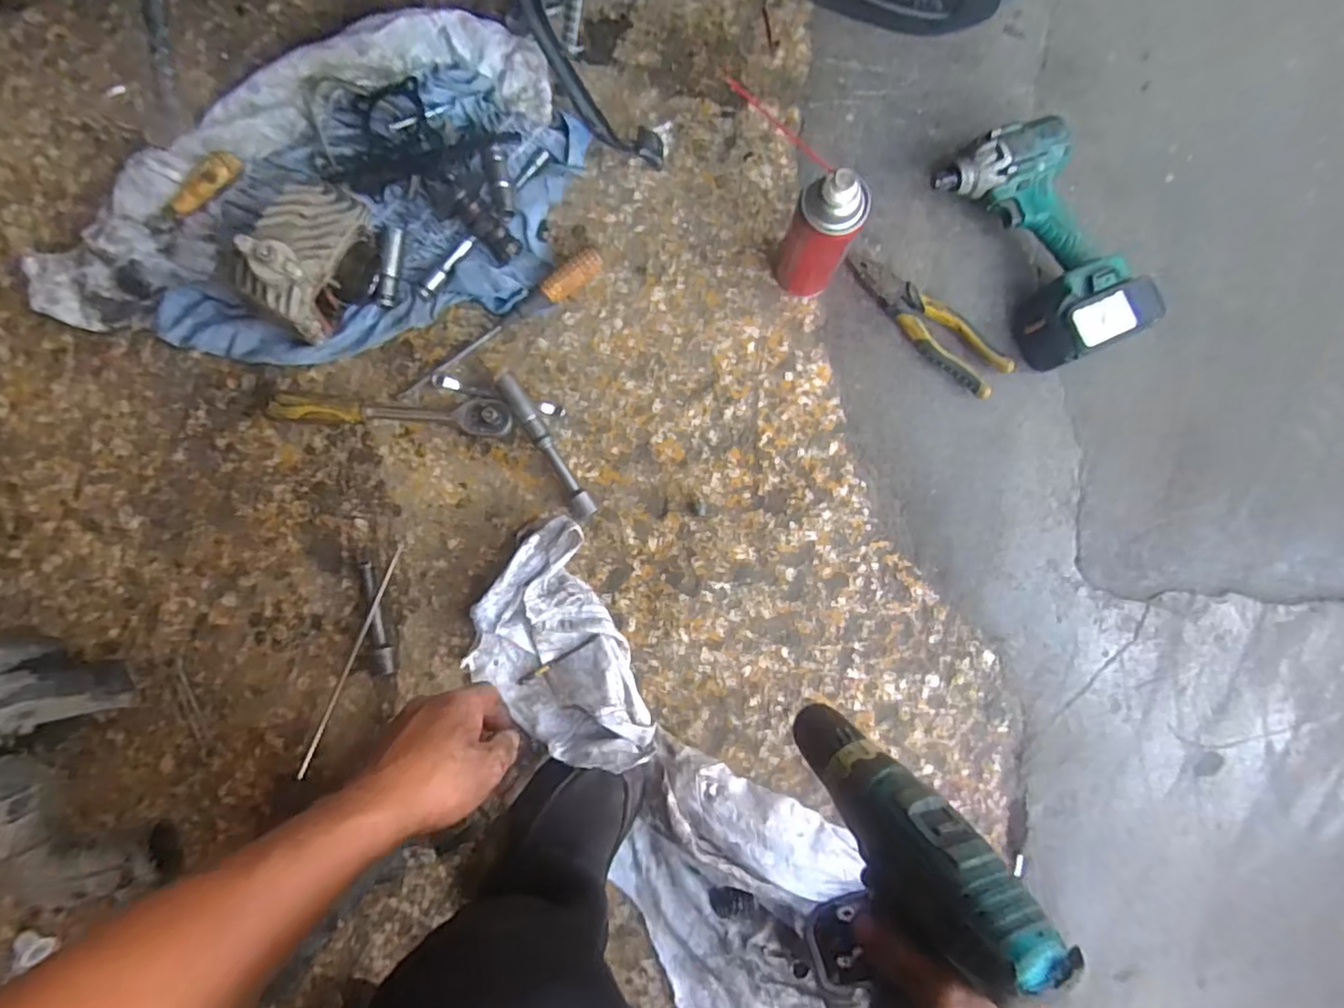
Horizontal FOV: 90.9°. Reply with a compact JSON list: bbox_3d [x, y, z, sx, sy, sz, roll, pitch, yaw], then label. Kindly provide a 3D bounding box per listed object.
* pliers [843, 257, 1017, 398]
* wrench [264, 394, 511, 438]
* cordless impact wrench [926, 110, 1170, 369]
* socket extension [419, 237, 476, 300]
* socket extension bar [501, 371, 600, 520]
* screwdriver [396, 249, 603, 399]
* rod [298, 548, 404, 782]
[{"bbox_3d":[0.261,-0.188,0.685,0.197,0.025,0.051,42,86,1],"label":"pliers"},{"bbox_3d":[-0.287,-0.094,0.678,0.242,0.039,0.034,4,87,-2],"label":"wrench"},{"bbox_3d":[0.377,-0.261,0.676,0.126,0.070,0.239,-26,88,-3],"label":"cordless impact wrench"},{"bbox_3d":[-0.234,-0.247,0.689,0.017,0.014,0.081,34,86,0],"label":"socket extension"},{"bbox_3d":[-0.127,-0.060,0.673,0.021,0.026,0.166,-31,88,-3],"label":"socket extension bar"},{"bbox_3d":[-0.175,-0.182,0.681,0.247,0.024,0.032,-38,88,-3],"label":"screwdriver"},{"bbox_3d":[-0.323,0.156,0.664,0.010,0.011,0.244,22,86,0],"label":"rod"}]

